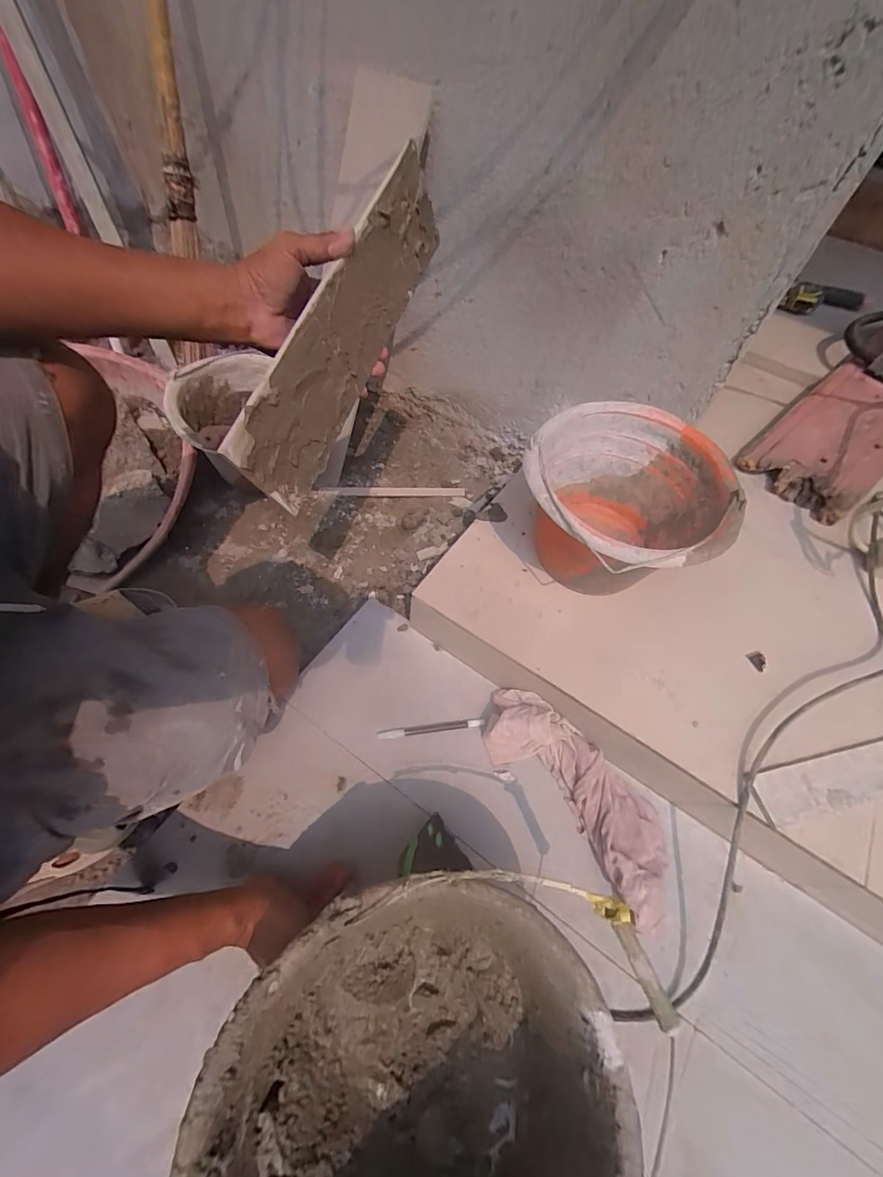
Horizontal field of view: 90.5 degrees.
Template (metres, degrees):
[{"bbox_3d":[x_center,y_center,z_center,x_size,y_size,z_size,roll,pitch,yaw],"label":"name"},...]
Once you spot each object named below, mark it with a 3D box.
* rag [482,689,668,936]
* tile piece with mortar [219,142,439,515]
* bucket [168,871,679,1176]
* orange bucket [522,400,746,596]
[{"bbox_3d":[0.169,0.238,0.536,0.112,0.073,0.292,-35,66,-21],"label":"rag"},{"bbox_3d":[-0.092,-0.246,0.429,0.027,0.103,0.357,22,78,10],"label":"tile piece with mortar"},{"bbox_3d":[-0.012,0.364,0.344,0.254,0.188,0.297,32,66,14],"label":"bucket"},{"bbox_3d":[0.222,-0.101,0.574,0.242,0.164,0.244,2,59,-3],"label":"orange bucket"}]

